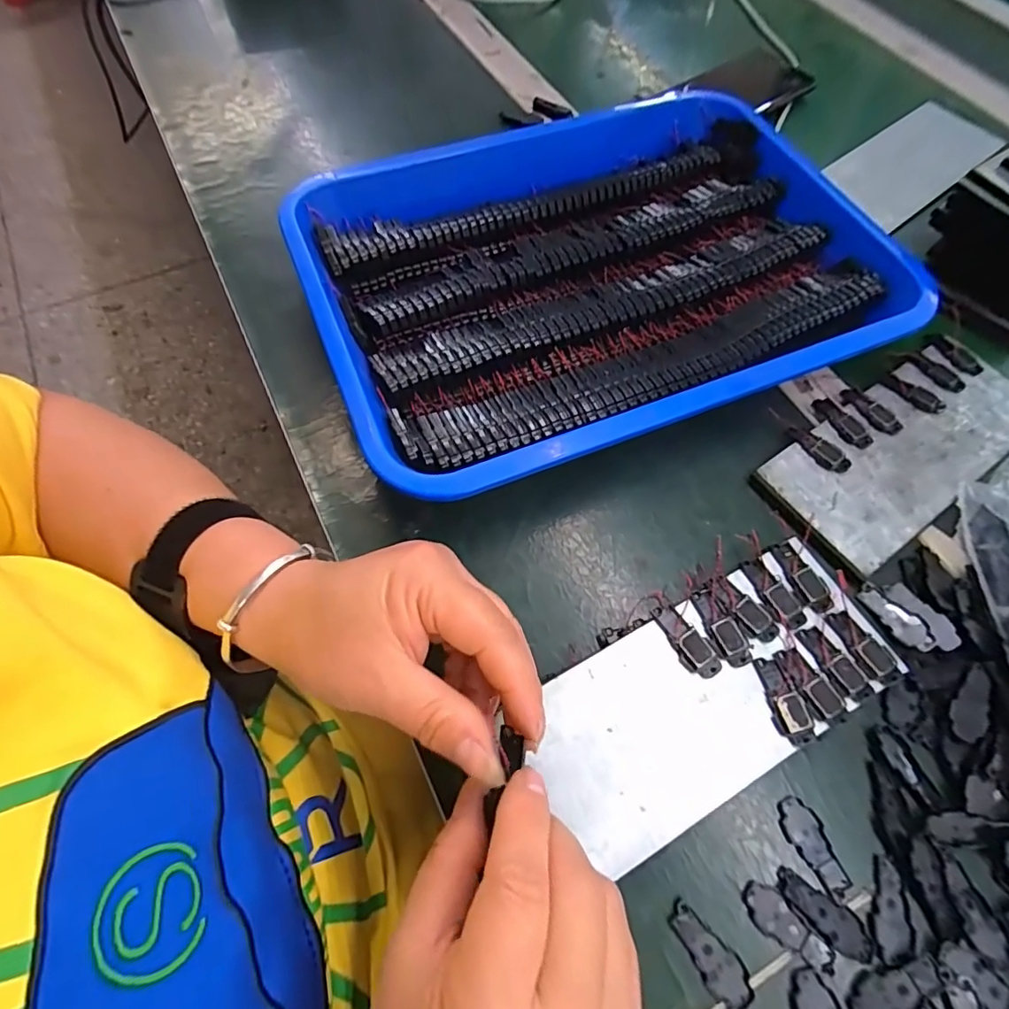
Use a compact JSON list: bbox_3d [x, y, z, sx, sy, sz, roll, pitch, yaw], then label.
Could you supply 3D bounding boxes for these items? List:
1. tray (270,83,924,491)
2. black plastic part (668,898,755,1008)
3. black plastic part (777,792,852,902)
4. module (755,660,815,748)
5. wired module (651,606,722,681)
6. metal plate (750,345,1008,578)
[{"bbox_3d":[0.062,-0.155,0.365,0.369,0.055,0.266,-21,66,-11],"label":"tray"},{"bbox_3d":[0.083,0.184,0.221,0.016,0.005,0.040,-40,70,-18],"label":"black plastic part"},{"bbox_3d":[0.135,0.150,0.237,0.016,0.004,0.039,-17,65,-9],"label":"black plastic part"},{"bbox_3d":[0.129,0.089,0.249,0.015,0.004,0.038,-12,64,-7],"label":"module"},{"bbox_3d":[0.087,0.066,0.263,0.015,0.006,0.039,-30,68,-14],"label":"wired module"},{"bbox_3d":[0.241,-0.038,0.322,0.187,0.007,0.078,-33,68,-15],"label":"metal plate"}]

